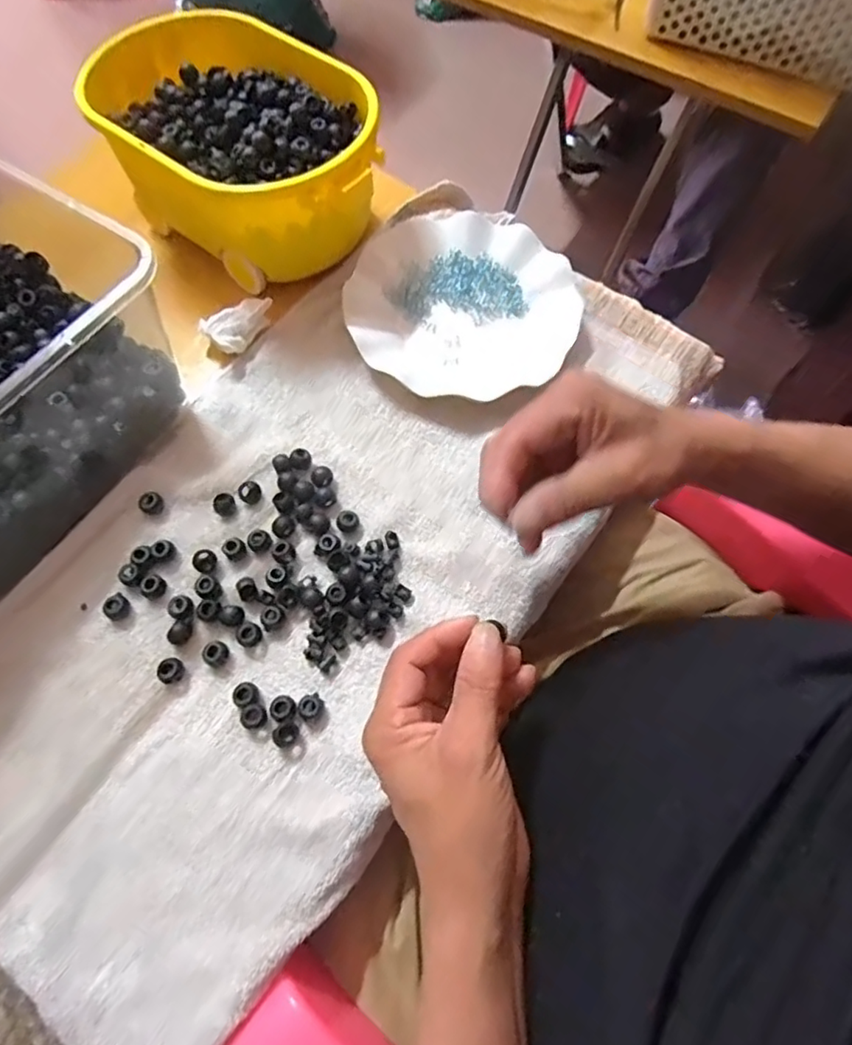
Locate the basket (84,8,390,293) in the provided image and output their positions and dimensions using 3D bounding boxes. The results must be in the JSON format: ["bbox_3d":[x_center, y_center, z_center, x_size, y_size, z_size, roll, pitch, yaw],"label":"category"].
[{"bbox_3d":[-0.149,-0.302,0.479,0.178,0.089,0.242,-37,71,-15],"label":"basket"}]

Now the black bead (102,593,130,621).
[{"bbox_3d":[-0.200,0.055,0.380,0.015,0.006,0.015,-32,70,-14],"label":"black bead"}]

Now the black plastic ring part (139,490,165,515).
[{"bbox_3d":[-0.192,-0.014,0.410,0.015,0.009,0.015,0,66,-1],"label":"black plastic ring part"}]

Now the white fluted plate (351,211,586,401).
[{"bbox_3d":[0.032,-0.177,0.483,0.180,0.028,0.185,0,66,-1],"label":"white fluted plate"}]

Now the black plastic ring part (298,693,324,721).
[{"bbox_3d":[-0.070,0.113,0.357,0.013,0.012,0.015,31,69,12],"label":"black plastic ring part"}]

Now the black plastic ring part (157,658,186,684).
[{"bbox_3d":[-0.159,0.092,0.364,0.015,0.010,0.014,0,66,-1],"label":"black plastic ring part"}]

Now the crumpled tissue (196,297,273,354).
[{"bbox_3d":[-0.147,-0.153,0.463,0.059,0.018,0.035,-22,68,-10],"label":"crumpled tissue"}]

